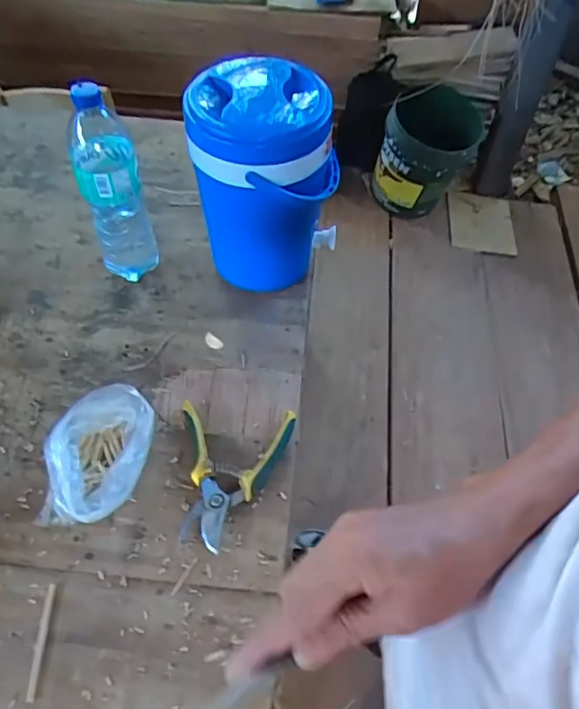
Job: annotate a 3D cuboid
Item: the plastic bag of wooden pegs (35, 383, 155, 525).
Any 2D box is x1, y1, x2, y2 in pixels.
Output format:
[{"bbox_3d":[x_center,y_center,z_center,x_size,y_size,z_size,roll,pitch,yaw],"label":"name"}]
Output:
[{"bbox_3d":[-0.213,0.113,0.621,0.103,0.076,0.140,7,57,4],"label":"plastic bag of wooden pegs"}]

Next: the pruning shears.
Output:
[{"bbox_3d":[-0.071,0.136,0.639,0.131,0.019,0.167,7,57,4],"label":"pruning shears"}]

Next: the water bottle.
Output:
[{"bbox_3d":[-0.226,-0.205,0.720,0.073,0.276,0.062,-13,58,-9],"label":"water bottle"}]

